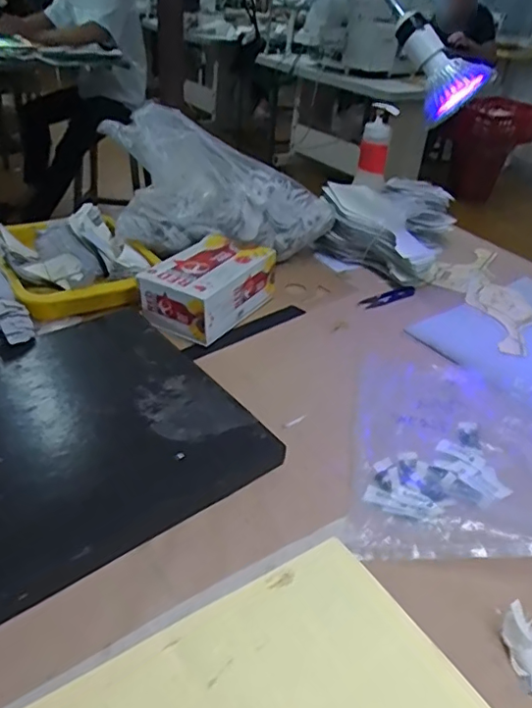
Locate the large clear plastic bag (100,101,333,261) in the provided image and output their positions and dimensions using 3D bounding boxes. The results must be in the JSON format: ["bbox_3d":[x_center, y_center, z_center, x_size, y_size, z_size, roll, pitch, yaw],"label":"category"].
[{"bbox_3d":[-0.056,-0.237,0.786,0.313,0.175,0.106,-2,36,-10],"label":"large clear plastic bag"}]

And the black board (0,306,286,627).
[{"bbox_3d":[-0.195,0.075,0.546,0.309,0.036,0.300,-24,43,-33],"label":"black board"}]

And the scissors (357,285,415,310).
[{"bbox_3d":[0.183,-0.085,0.836,0.101,0.005,0.028,-18,40,-27],"label":"scissors"}]

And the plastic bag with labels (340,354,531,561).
[{"bbox_3d":[0.212,0.086,0.566,0.252,0.031,0.282,5,35,3],"label":"plastic bag with labels"}]

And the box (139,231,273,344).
[{"bbox_3d":[-0.077,-0.087,0.746,0.107,0.079,0.160,24,40,27],"label":"box"}]

